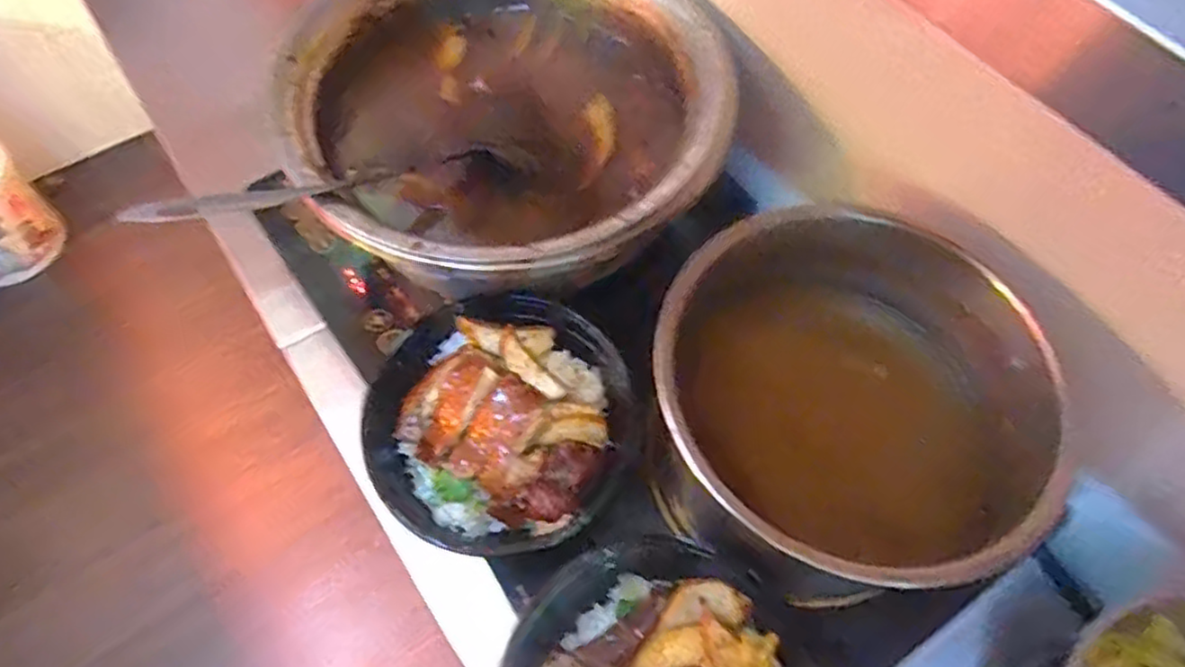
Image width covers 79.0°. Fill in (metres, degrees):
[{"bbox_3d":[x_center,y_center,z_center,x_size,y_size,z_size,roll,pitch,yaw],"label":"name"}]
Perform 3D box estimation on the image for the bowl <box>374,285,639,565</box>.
[{"bbox_3d":[-0.054,0.054,0.462,0.160,0.053,0.165,1,64,-2],"label":"bowl"}]

